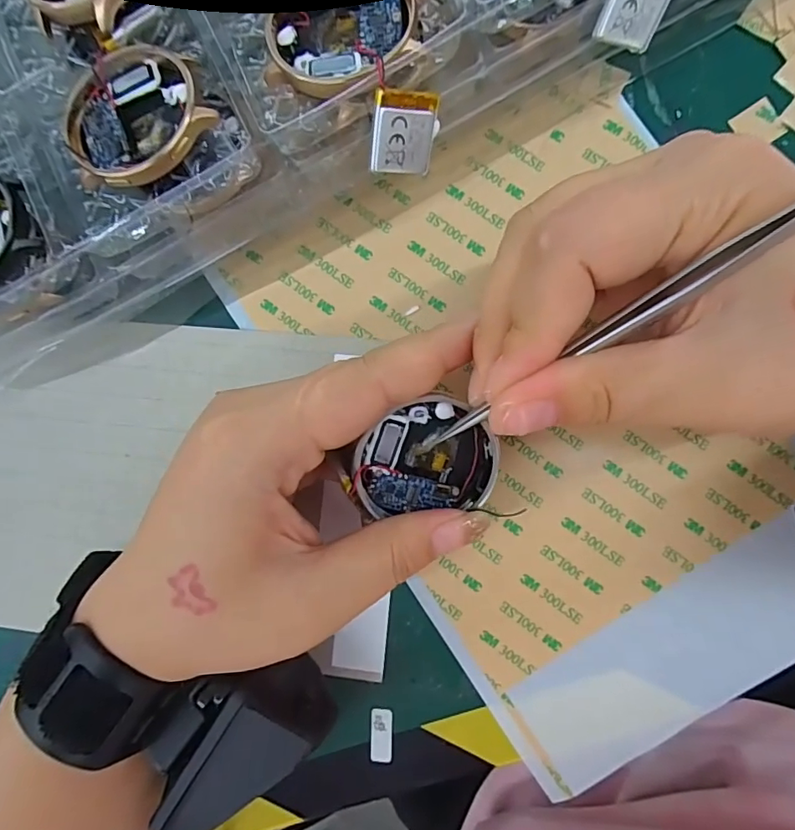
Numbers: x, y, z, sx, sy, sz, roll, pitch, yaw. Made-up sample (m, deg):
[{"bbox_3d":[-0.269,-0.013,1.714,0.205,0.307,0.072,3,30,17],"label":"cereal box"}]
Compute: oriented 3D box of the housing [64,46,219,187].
[{"bbox_3d":[-0.082,-0.094,0.163,0.043,0.014,0.045,0,89,6],"label":"housing"}]

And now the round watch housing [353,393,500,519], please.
[{"bbox_3d":[0.008,0.012,0.155,0.042,0.012,0.035,-4,102,-20],"label":"round watch housing"}]

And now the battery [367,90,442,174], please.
[{"bbox_3d":[0.002,-0.083,0.152,0.020,0.004,0.022,-8,129,-21],"label":"battery"}]

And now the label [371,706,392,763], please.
[{"bbox_3d":[-0.006,0.123,0.197,0.008,0.004,0.020,0,82,-8],"label":"label"}]

